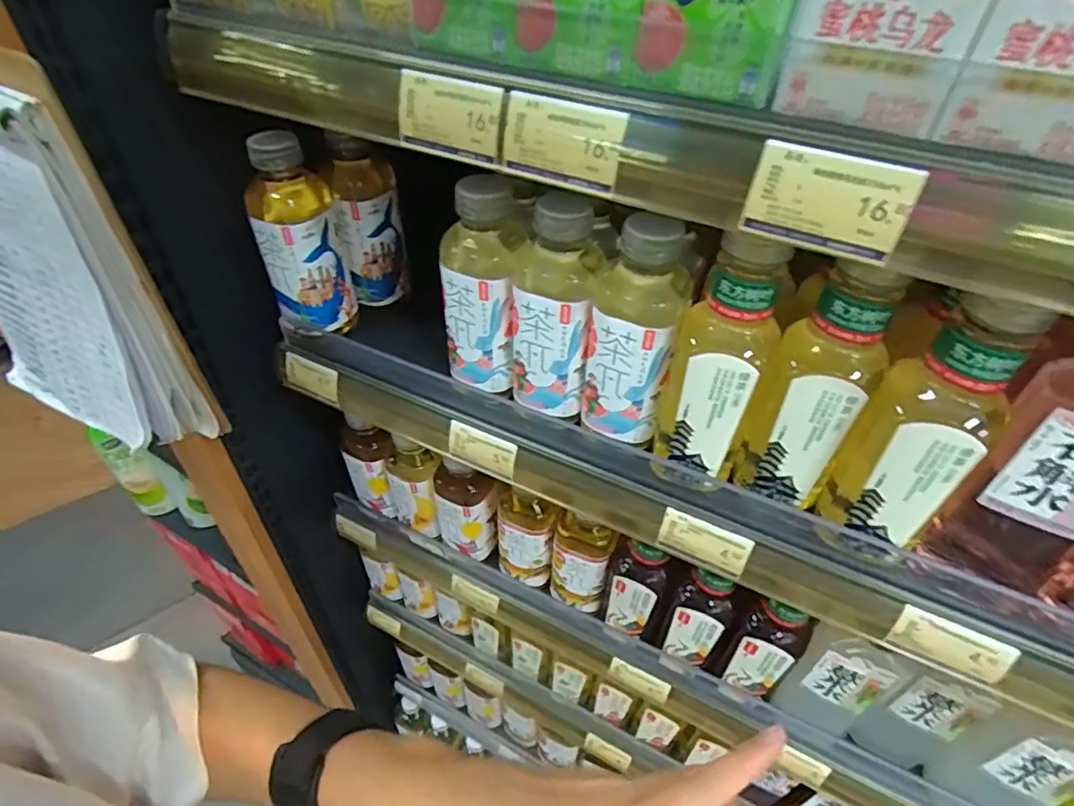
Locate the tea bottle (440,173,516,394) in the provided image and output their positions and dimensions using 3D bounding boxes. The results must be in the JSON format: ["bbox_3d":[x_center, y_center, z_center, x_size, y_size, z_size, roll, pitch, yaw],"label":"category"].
[{"bbox_3d":[-0.046,-0.088,0.456,0.060,0.165,0.056,-7,44,-9],"label":"tea bottle"}]

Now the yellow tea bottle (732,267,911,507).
[{"bbox_3d":[0.185,-0.008,0.378,0.059,0.171,0.052,29,50,26],"label":"yellow tea bottle"}]

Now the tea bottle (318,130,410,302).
[{"bbox_3d":[-0.165,-0.180,0.566,0.074,0.154,0.064,-22,48,-23],"label":"tea bottle"}]

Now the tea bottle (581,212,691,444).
[{"bbox_3d":[0.071,-0.054,0.419,0.061,0.168,0.060,10,44,9],"label":"tea bottle"}]

